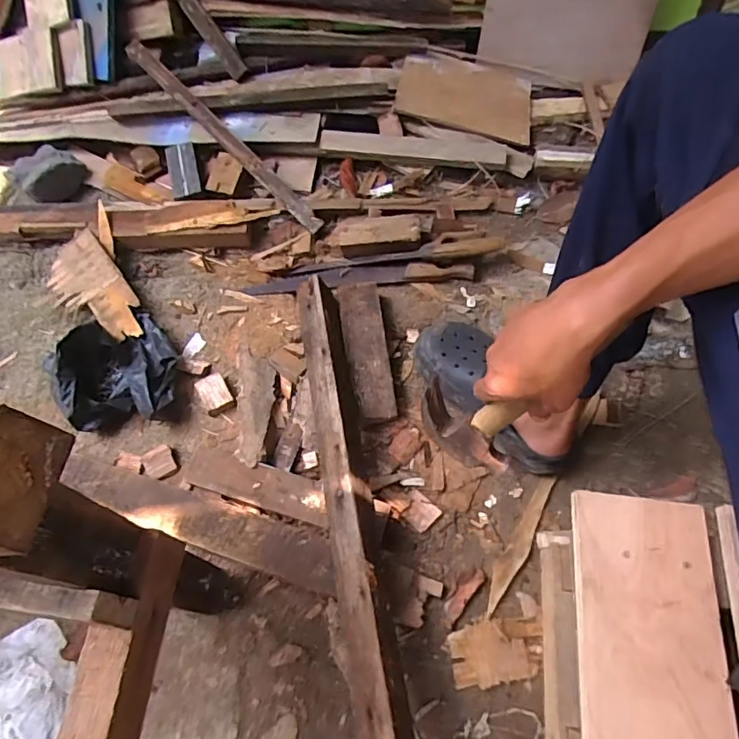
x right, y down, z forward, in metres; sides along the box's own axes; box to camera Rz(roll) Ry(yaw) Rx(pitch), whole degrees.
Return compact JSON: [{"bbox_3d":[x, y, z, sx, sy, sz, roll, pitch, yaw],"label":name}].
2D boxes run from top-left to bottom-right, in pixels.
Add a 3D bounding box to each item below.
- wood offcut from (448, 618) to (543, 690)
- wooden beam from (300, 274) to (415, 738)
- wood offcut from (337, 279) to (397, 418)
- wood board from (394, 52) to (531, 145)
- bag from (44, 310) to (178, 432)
[{"bbox_3d":[0.159,0.347,0.652,0.117,0.012,0.069,-6,62,-2],"label":"wood offcut"},{"bbox_3d":[-0.031,0.151,0.653,0.051,0.044,0.676,-10,57,-4],"label":"wooden beam"},{"bbox_3d":[-0.003,-0.029,0.821,0.070,0.042,0.224,-10,62,-5],"label":"wood offcut"},{"bbox_3d":[0.193,-0.542,1.044,0.272,0.012,0.164,10,72,-9],"label":"wood board"},{"bbox_3d":[-0.374,0.007,0.788,0.170,0.090,0.187,-33,66,-16],"label":"bag"}]

